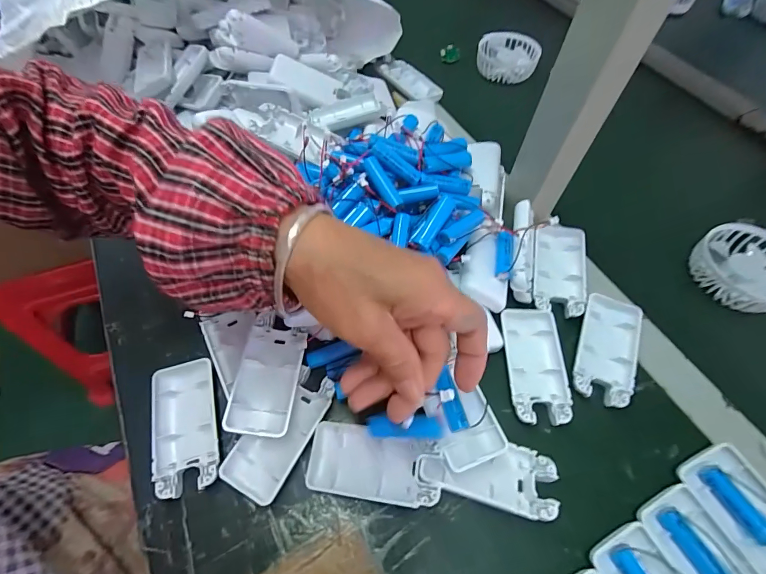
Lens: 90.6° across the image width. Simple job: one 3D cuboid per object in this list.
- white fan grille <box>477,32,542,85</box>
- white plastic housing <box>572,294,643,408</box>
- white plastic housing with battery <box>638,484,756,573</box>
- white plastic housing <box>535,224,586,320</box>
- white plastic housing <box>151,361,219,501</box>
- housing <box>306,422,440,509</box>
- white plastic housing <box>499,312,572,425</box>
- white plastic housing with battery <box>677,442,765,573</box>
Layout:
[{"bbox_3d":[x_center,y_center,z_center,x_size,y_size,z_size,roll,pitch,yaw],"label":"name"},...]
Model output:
[{"bbox_3d":[0.184,-0.341,0.564,0.085,0.038,0.085,13,59,8],"label":"white fan grille"},{"bbox_3d":[0.190,0.053,0.321,0.047,0.014,0.096,20,61,11],"label":"white plastic housing"},{"bbox_3d":[0.212,0.184,0.243,0.044,0.019,0.094,-25,63,-15],"label":"white plastic housing with battery"},{"bbox_3d":[0.167,-0.015,0.358,0.047,0.022,0.093,10,60,5],"label":"white plastic housing"},{"bbox_3d":[-0.151,0.105,0.289,0.045,0.014,0.094,-14,61,-9],"label":"white plastic housing"},{"bbox_3d":[-0.008,0.122,0.264,0.091,0.014,0.046,4,53,13],"label":"housing"},{"bbox_3d":[0.126,0.064,0.314,0.045,0.011,0.094,1,59,0],"label":"white plastic housing"},{"bbox_3d":[0.251,0.159,0.254,0.047,0.022,0.094,-25,63,-15],"label":"white plastic housing with battery"}]

